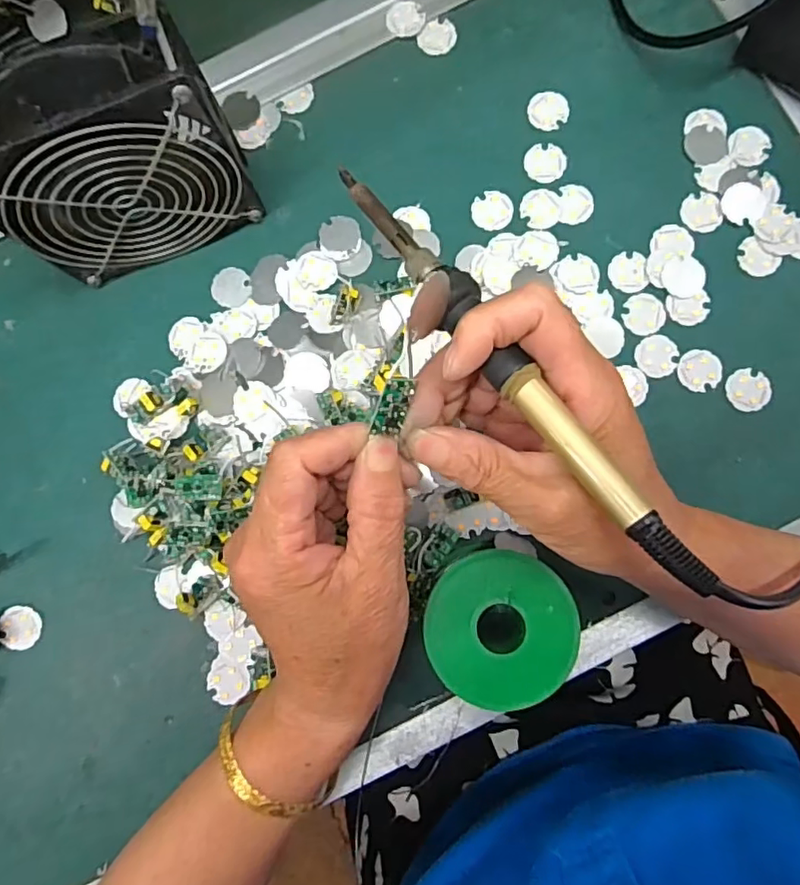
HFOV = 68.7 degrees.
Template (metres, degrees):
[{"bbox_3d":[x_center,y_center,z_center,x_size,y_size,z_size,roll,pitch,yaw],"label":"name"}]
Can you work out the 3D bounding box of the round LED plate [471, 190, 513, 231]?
[{"bbox_3d":[0.055,-0.139,0.349,0.024,0.004,0.025,0,85,2],"label":"round LED plate"}]

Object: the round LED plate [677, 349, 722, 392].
[{"bbox_3d":[0.172,-0.041,0.334,0.023,0.004,0.024,0,85,2],"label":"round LED plate"}]

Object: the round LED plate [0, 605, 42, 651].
[{"bbox_3d":[-0.217,0.106,0.335,0.021,0.006,0.024,-20,84,0],"label":"round LED plate"}]

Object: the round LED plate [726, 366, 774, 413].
[{"bbox_3d":[0.198,-0.030,0.332,0.023,0.004,0.025,0,85,2],"label":"round LED plate"}]

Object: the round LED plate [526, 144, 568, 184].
[{"bbox_3d":[0.087,-0.168,0.350,0.024,0.004,0.024,0,85,2],"label":"round LED plate"}]

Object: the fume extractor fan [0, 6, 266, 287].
[{"bbox_3d":[-0.143,-0.141,0.301,0.118,0.117,0.047,-21,84,0],"label":"fume extractor fan"}]

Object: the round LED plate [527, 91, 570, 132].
[{"bbox_3d":[0.090,-0.201,0.353,0.024,0.004,0.024,0,85,2],"label":"round LED plate"}]

